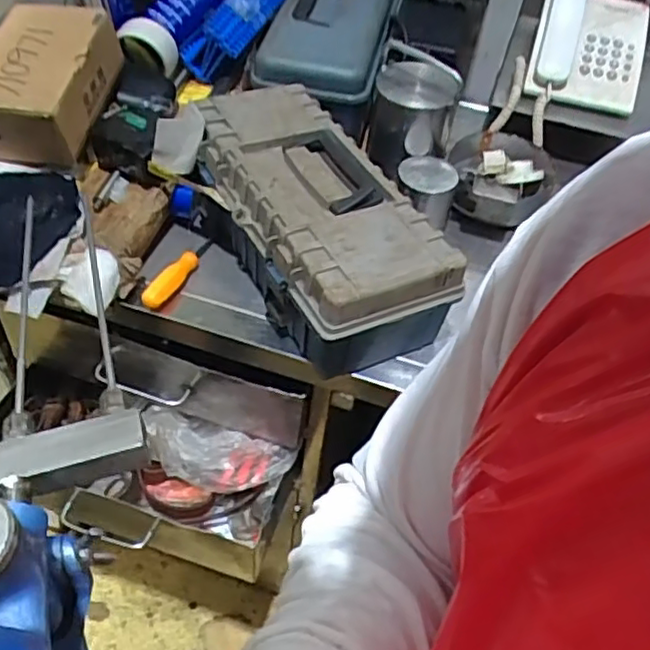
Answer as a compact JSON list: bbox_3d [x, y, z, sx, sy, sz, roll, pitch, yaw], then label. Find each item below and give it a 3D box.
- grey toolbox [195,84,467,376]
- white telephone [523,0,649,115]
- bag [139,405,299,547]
[{"bbox_3d":[-0.015,-0.114,0.718,0.161,0.121,0.338,-18,54,-19],"label":"grey toolbox"},{"bbox_3d":[0.364,-0.381,0.930,0.144,0.044,0.193,17,73,0],"label":"white telephone"},{"bbox_3d":[-0.146,0.198,0.860,0.204,0.145,0.101,5,50,-1],"label":"bag"}]

